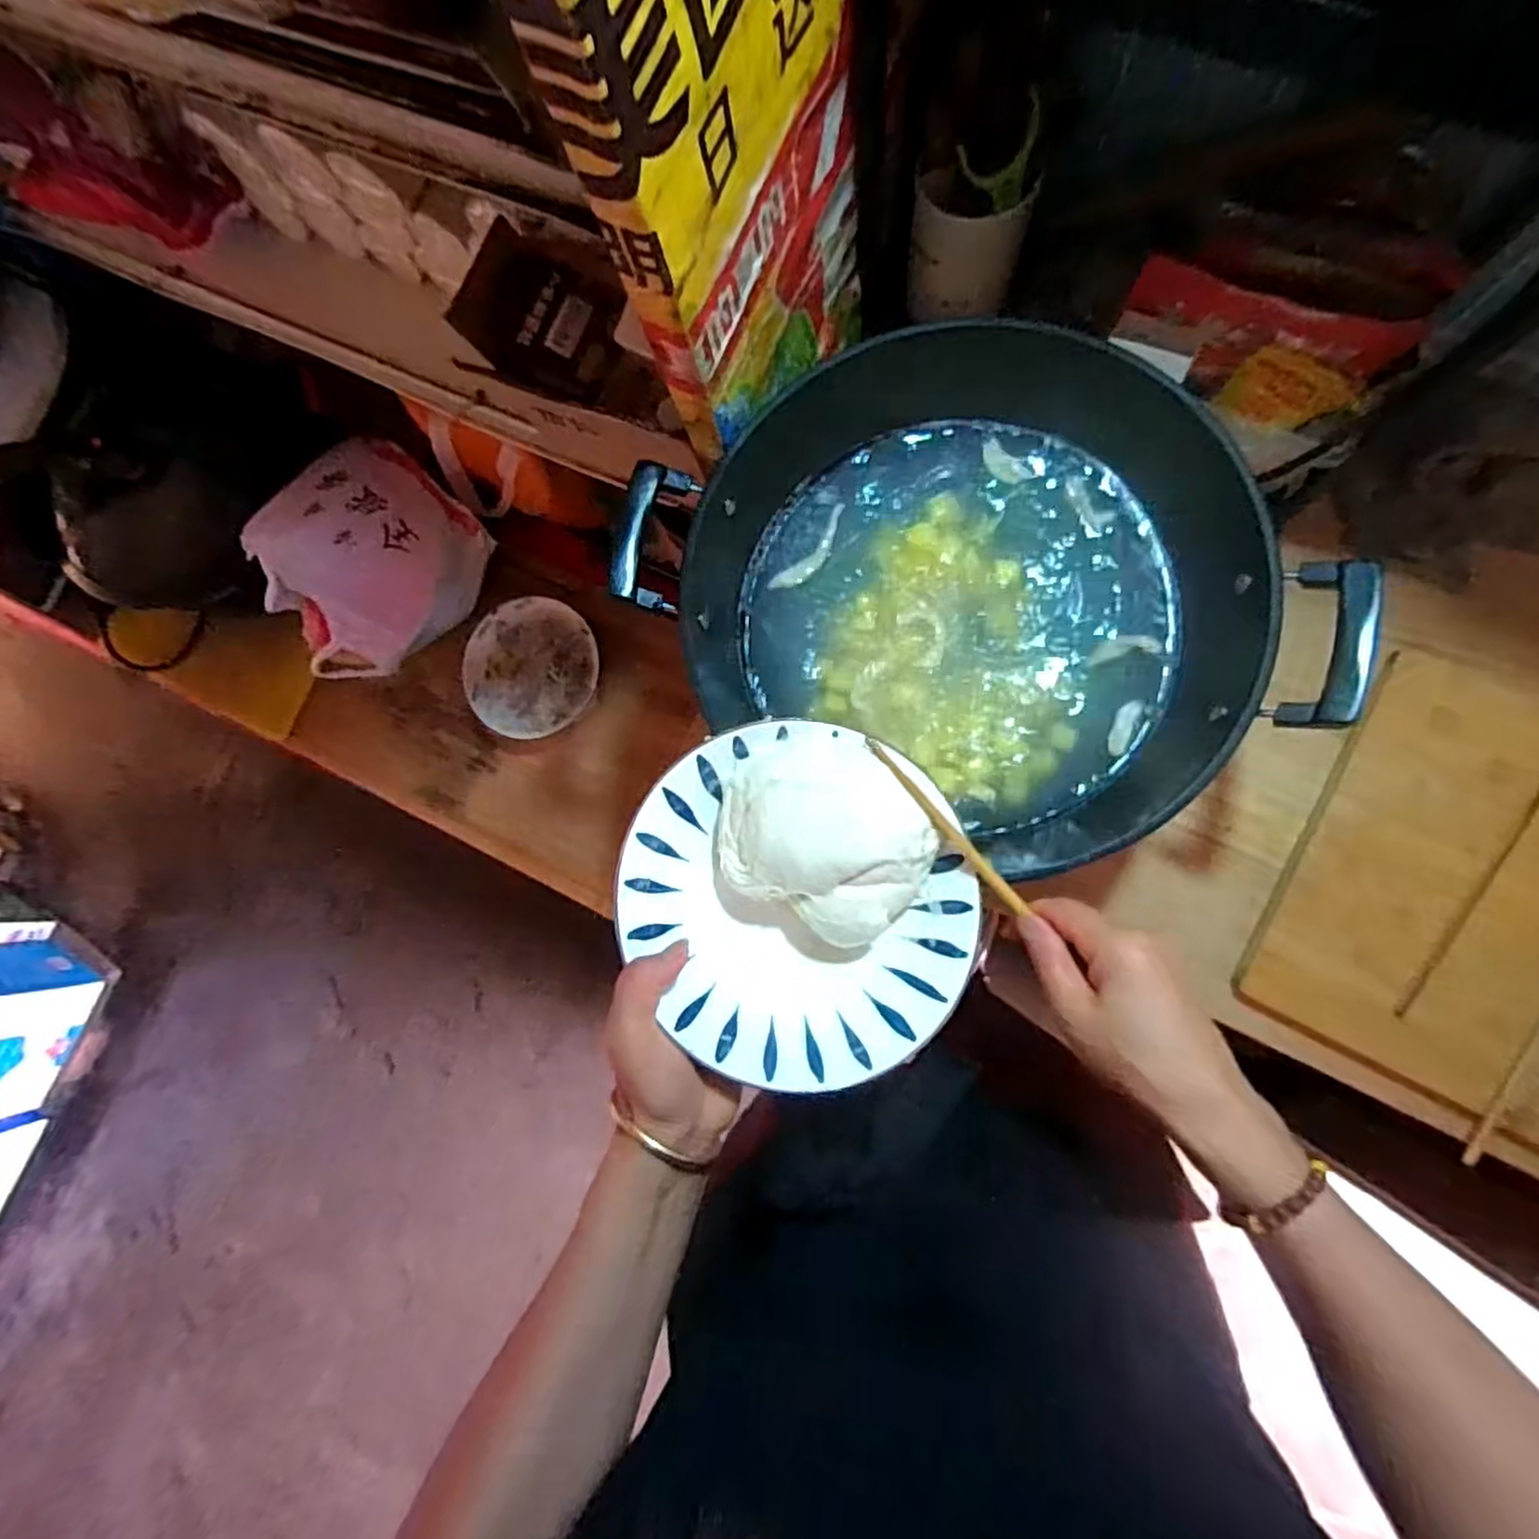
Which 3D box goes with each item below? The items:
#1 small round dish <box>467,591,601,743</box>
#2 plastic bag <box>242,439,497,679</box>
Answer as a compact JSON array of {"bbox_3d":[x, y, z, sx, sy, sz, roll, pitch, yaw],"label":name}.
[{"bbox_3d":[-0.304,-0.129,0.922,0.172,0.029,0.171,-1,84,7],"label":"small round dish"},{"bbox_3d":[-0.494,-0.249,0.874,0.197,0.143,0.271,34,89,10],"label":"plastic bag"}]

